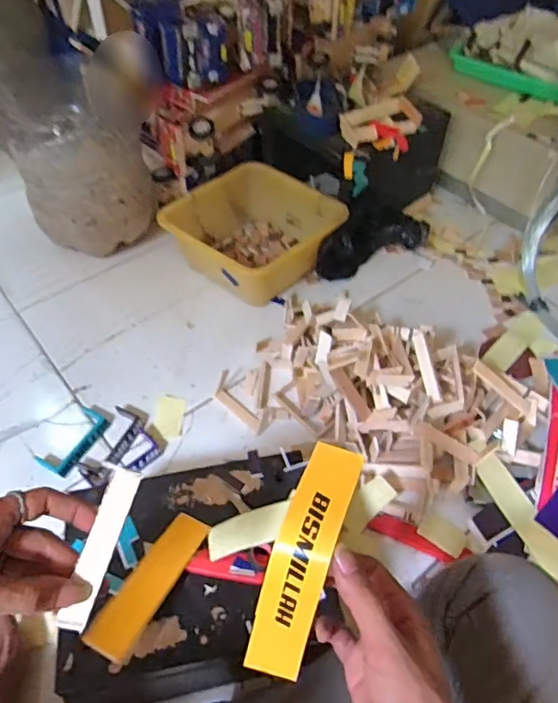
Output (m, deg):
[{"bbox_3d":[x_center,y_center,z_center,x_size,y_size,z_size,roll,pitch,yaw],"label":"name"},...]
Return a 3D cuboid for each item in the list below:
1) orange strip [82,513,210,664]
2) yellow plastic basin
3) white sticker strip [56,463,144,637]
[{"bbox_3d":[-0.127,0.231,0.538,0.043,0.011,0.152,25,44,13],"label":"orange strip"},{"bbox_3d":[-0.041,-0.226,1.041,0.270,0.120,0.246,31,56,24],"label":"yellow plastic basin"},{"bbox_3d":[-0.120,0.131,0.359,0.020,0.007,0.103,12,72,10],"label":"white sticker strip"}]

